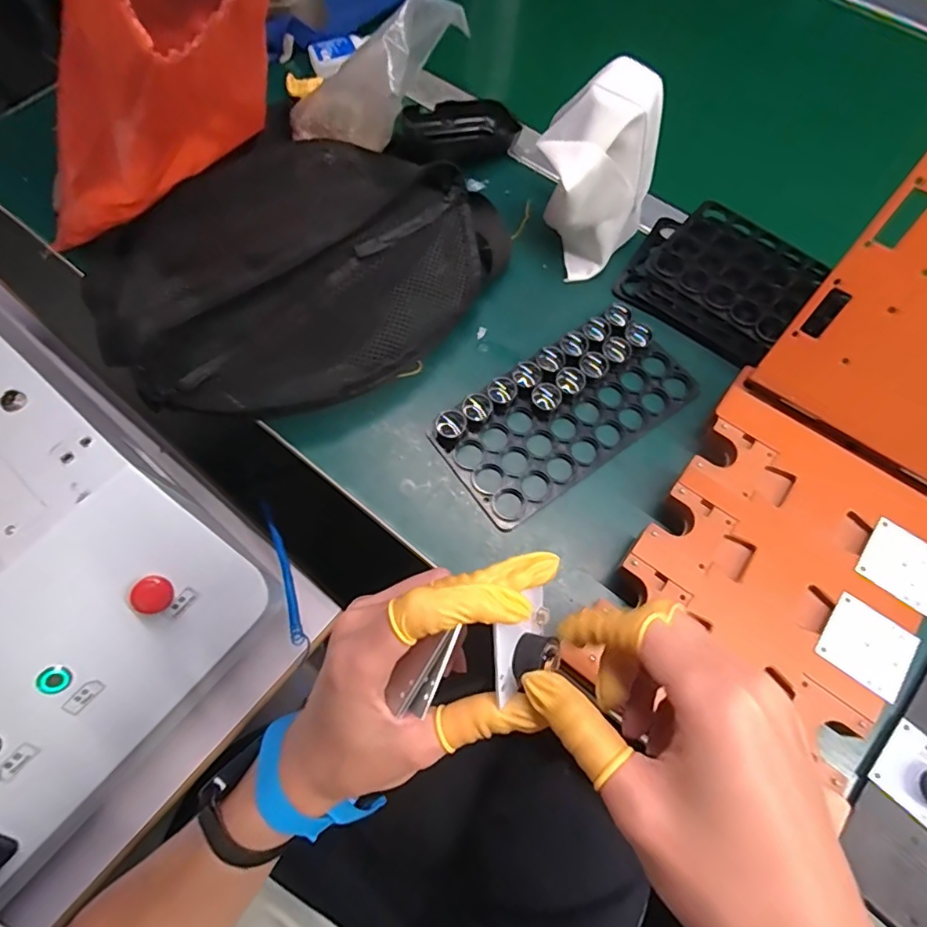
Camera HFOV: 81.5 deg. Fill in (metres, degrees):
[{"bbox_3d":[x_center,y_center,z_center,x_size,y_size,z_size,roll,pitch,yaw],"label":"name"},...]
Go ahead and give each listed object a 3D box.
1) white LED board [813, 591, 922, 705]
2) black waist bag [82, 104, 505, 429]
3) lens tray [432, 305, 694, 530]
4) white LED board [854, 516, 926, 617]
[{"bbox_3d":[0.240,0.108,0.320,0.046,0.004,0.044,36,72,17],"label":"white LED board"},{"bbox_3d":[-0.131,-0.155,0.431,0.312,0.075,0.238,-38,72,-15],"label":"black waist bag"},{"bbox_3d":[0.079,-0.041,0.408,0.191,0.025,0.097,-34,71,-14],"label":"lens tray"},{"bbox_3d":[0.278,0.064,0.338,0.047,0.004,0.046,36,72,15],"label":"white LED board"}]

